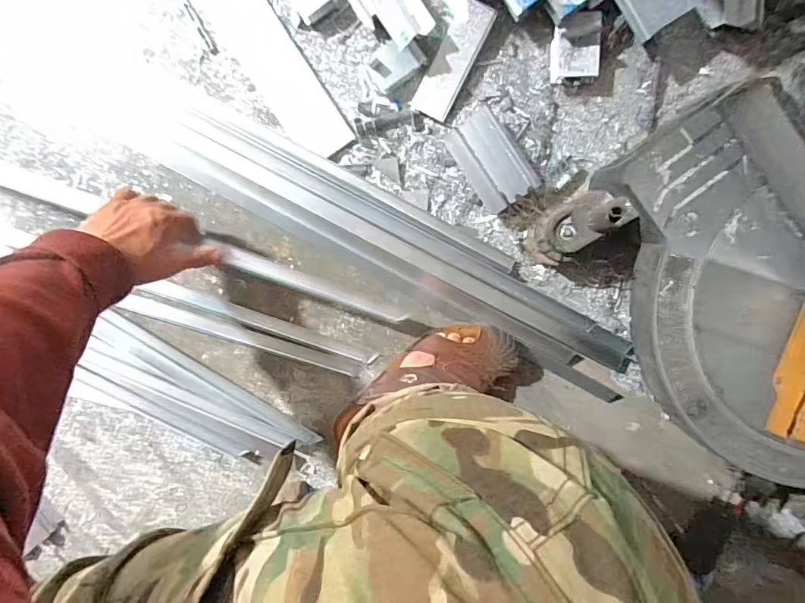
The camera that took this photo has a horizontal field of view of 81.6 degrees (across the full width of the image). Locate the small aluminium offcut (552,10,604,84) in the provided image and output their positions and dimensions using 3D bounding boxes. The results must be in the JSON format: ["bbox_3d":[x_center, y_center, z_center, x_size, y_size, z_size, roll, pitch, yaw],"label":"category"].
[{"bbox_3d":[0.202,-0.298,0.549,0.053,0.033,0.068,-5,98,-1],"label":"small aluminium offcut"}]

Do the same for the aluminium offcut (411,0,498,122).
[{"bbox_3d":[0.061,-0.284,0.547,0.043,0.014,0.134,27,95,-2],"label":"aluminium offcut"}]

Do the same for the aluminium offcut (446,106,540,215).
[{"bbox_3d":[0.103,-0.165,0.549,0.066,0.046,0.108,-38,96,6],"label":"aluminium offcut"}]

